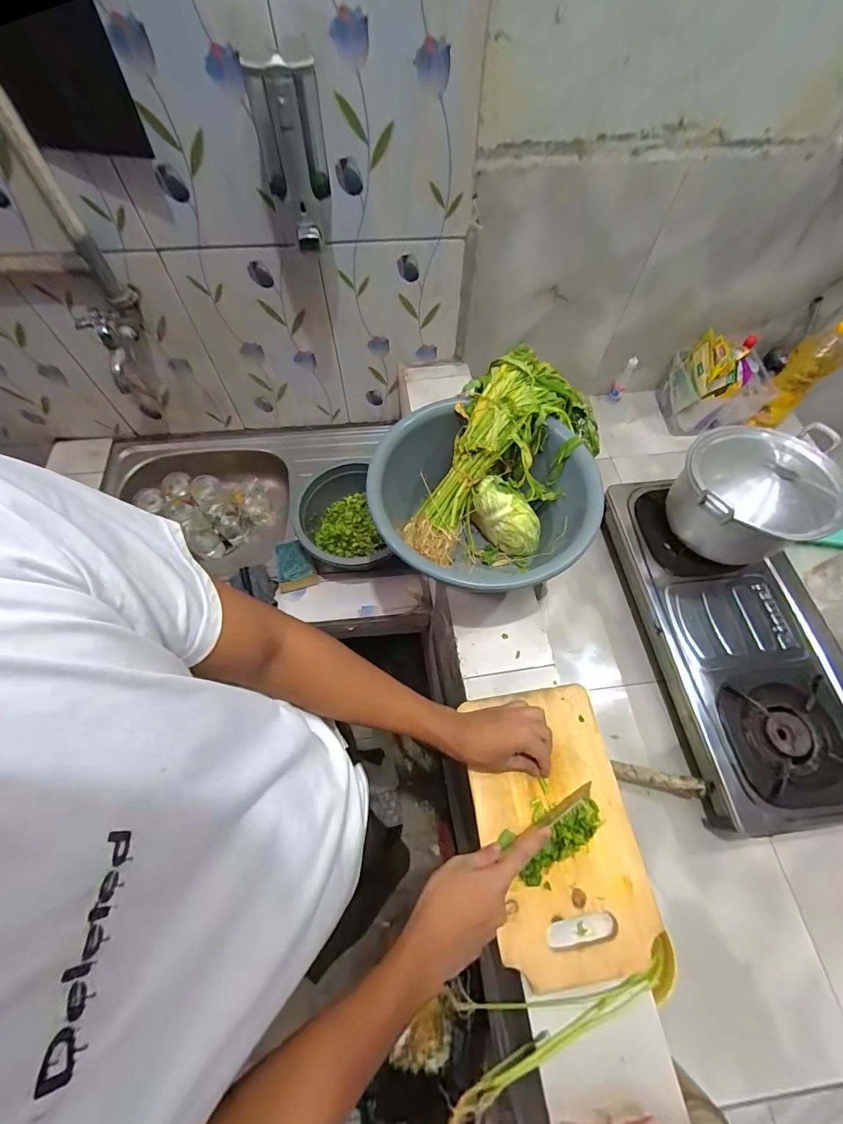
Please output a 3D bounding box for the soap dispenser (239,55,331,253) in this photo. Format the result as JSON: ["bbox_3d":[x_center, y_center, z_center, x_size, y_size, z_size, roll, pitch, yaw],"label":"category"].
[{"bbox_3d":[-0.162,-0.514,0.543,0.080,0.166,0.103,-10,64,-5],"label":"soap dispenser"}]

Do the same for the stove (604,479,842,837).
[{"bbox_3d":[0.636,0.133,0.854,0.347,0.096,0.679,-5,62,-3],"label":"stove"}]

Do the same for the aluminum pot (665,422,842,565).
[{"bbox_3d":[0.621,-0.126,0.807,0.233,0.192,0.221,17,65,8],"label":"aluminum pot"}]

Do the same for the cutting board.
[{"bbox_3d":[0.157,0.306,0.503,0.177,0.015,0.291,-7,62,-5],"label":"cutting board"}]

